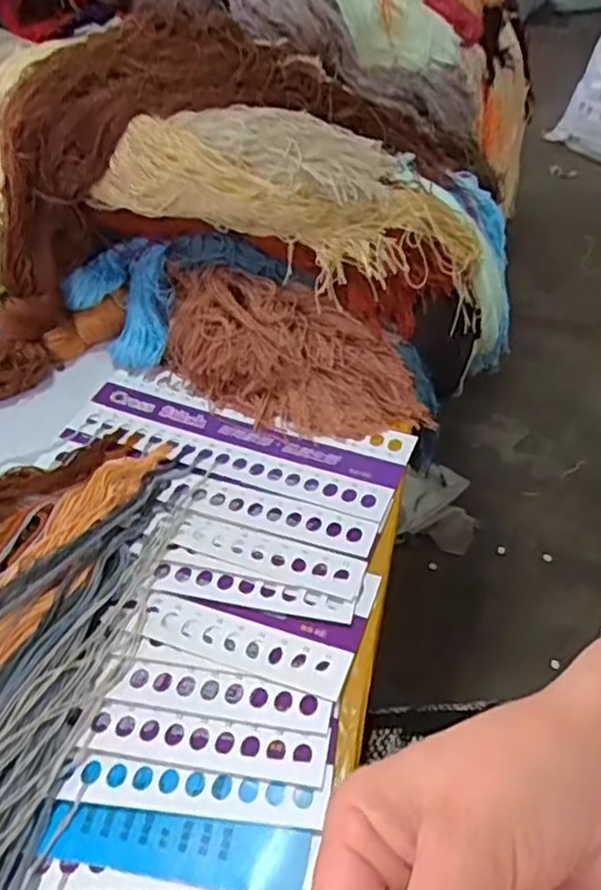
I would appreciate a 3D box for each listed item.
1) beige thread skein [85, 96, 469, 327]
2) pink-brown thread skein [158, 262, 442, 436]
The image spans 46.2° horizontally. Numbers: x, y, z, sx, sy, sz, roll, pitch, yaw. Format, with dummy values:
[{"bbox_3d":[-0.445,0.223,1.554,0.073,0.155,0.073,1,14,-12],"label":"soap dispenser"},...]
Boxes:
[{"bbox_3d":[-0.003,-0.181,0.507,0.272,0.099,0.089,12,48,9],"label":"beige thread skein"},{"bbox_3d":[-0.013,-0.065,0.516,0.217,0.072,0.082,17,52,15],"label":"pink-brown thread skein"}]

